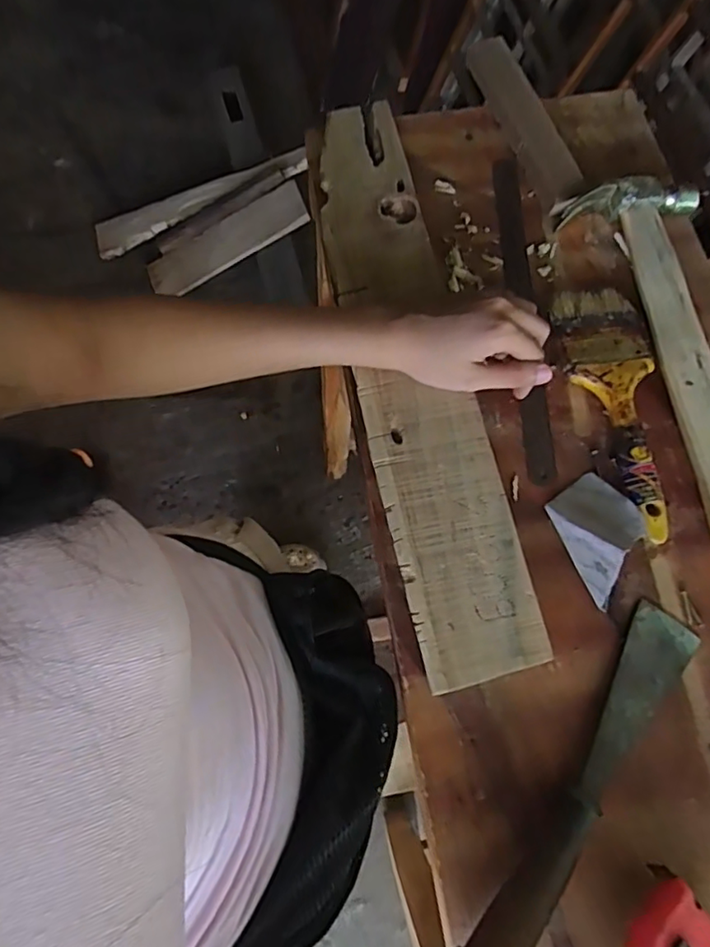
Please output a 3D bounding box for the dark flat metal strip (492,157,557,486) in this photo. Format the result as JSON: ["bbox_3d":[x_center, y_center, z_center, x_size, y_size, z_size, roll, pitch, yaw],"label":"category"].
[{"bbox_3d":[0.138,-0.140,0.481,0.024,0.008,0.309,2,72,-8],"label":"dark flat metal strip"}]

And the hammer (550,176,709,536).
[{"bbox_3d":[0.252,-0.101,0.451,0.108,0.027,0.317,-8,72,-3],"label":"hammer"}]

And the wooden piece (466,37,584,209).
[{"bbox_3d":[0.153,-0.323,0.529,0.029,0.027,0.191,-18,73,-6],"label":"wooden piece"}]

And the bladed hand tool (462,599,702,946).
[{"bbox_3d":[0.146,0.189,0.353,0.039,0.034,0.243,36,75,10],"label":"bladed hand tool"}]

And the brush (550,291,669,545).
[{"bbox_3d":[0.206,-0.052,0.440,0.069,0.012,0.200,-10,72,-4],"label":"brush"}]

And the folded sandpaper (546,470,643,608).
[{"bbox_3d":[0.177,0.042,0.405,0.056,0.024,0.085,-20,73,-7],"label":"folded sandpaper"}]

